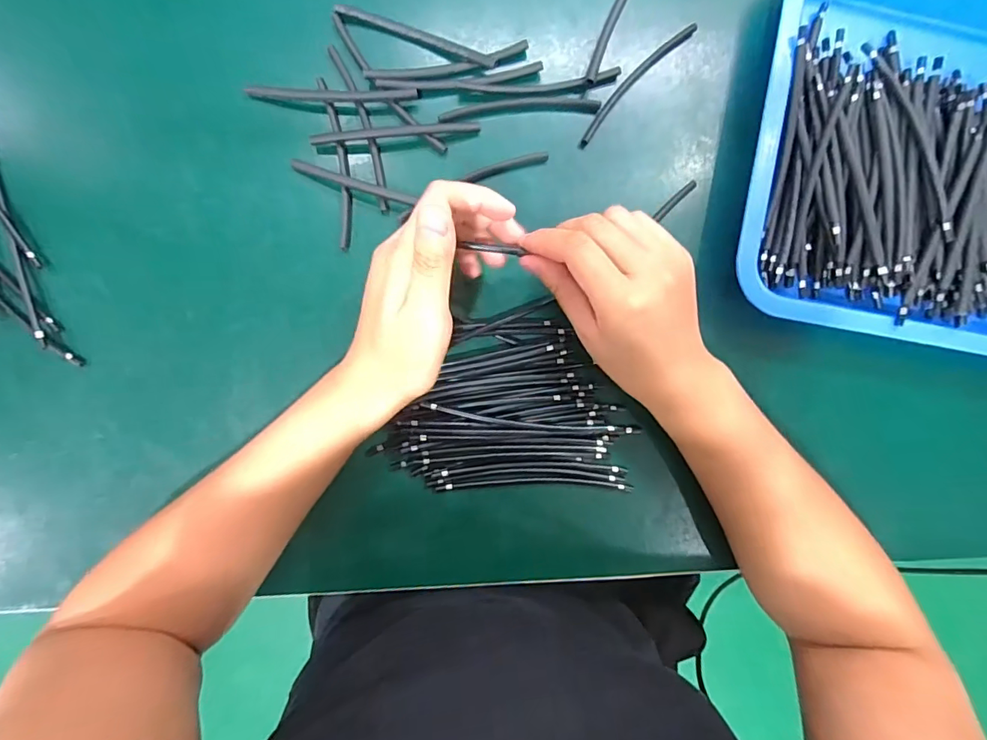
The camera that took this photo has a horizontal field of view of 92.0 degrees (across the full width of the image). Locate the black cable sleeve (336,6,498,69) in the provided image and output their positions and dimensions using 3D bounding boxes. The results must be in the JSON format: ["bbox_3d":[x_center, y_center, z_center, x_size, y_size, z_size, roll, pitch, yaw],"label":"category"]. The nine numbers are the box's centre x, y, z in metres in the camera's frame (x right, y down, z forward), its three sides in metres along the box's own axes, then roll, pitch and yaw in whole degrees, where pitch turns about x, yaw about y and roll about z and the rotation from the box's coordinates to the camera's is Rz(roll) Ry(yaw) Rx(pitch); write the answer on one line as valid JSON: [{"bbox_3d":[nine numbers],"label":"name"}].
[{"bbox_3d":[-0.052,-0.231,0.329,0.112,0.004,0.009,18,90,-2],"label":"black cable sleeve"}]

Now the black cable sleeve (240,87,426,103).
[{"bbox_3d":[-0.108,-0.187,0.324,0.115,0.004,0.009,0,90,-2],"label":"black cable sleeve"}]

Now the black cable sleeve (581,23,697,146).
[{"bbox_3d":[0.101,-0.207,0.343,0.012,0.004,0.118,43,89,-2],"label":"black cable sleeve"}]

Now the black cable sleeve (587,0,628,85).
[{"bbox_3d":[0.088,-0.255,0.338,0.013,0.008,0.115,25,89,-2],"label":"black cable sleeve"}]

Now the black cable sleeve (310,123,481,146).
[{"bbox_3d":[-0.067,-0.164,0.330,0.113,0.009,0.009,-8,91,-2],"label":"black cable sleeve"}]

